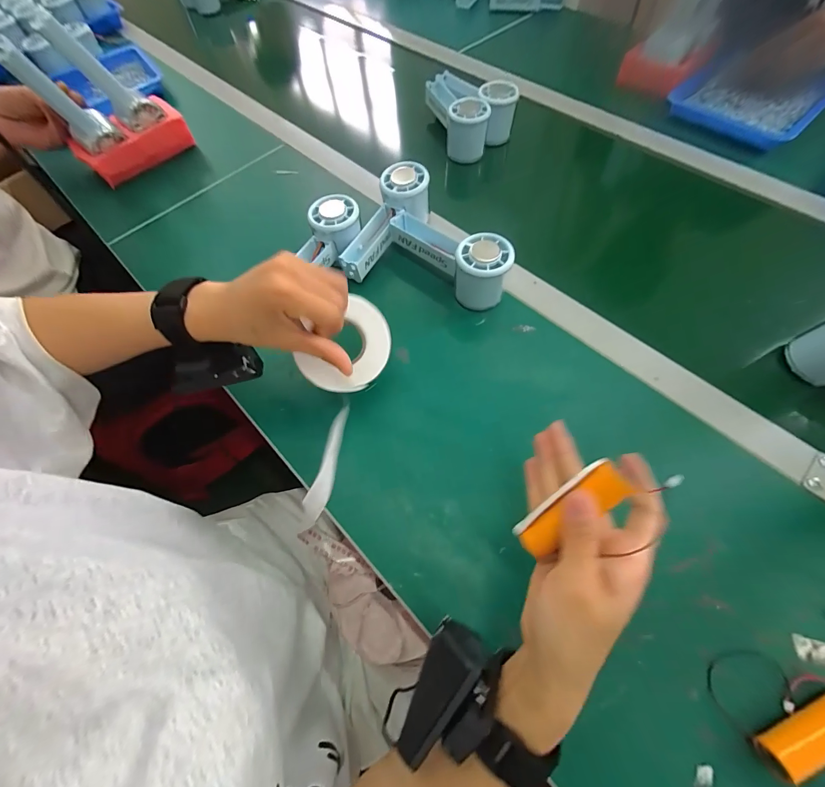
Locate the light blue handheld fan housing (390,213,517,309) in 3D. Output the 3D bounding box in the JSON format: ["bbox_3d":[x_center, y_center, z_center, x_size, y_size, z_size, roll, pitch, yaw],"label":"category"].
[{"bbox_3d":[0.039,-0.156,0.388,0.058,0.062,0.155,-42,69,-16],"label":"light blue handheld fan housing"}]

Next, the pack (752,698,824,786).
[{"bbox_3d":[0.254,0.213,0.218,0.074,0.019,0.019,-21,65,-6],"label":"pack"}]

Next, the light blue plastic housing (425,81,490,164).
[{"bbox_3d":[0.065,-0.416,0.516,0.057,0.057,0.151,-14,64,-3],"label":"light blue plastic housing"}]

